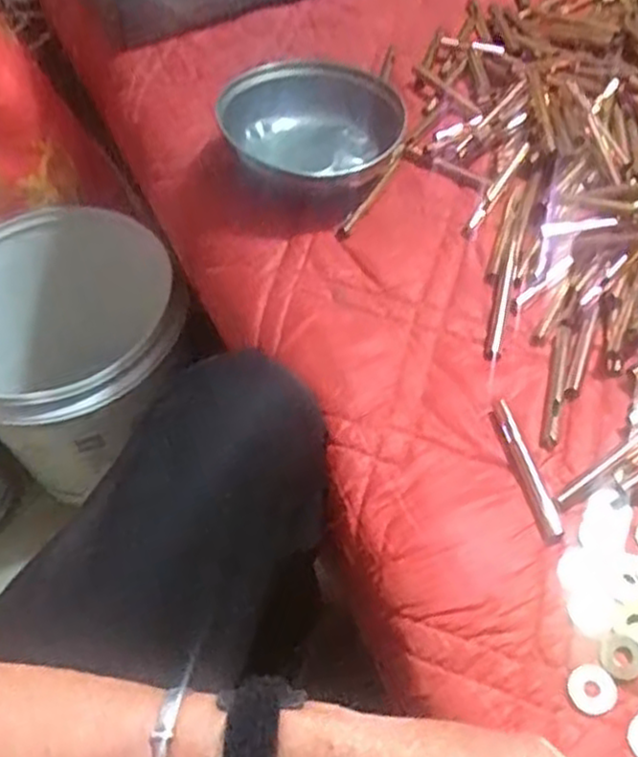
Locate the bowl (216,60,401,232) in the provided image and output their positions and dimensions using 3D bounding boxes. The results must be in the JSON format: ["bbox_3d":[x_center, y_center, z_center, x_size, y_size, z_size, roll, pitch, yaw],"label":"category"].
[{"bbox_3d":[-0.006,-0.186,0.585,0.137,0.050,0.164,-4,55,2],"label":"bowl"}]

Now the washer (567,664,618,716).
[{"bbox_3d":[0.134,0.152,0.368,0.023,0.004,0.022,-2,55,3],"label":"washer"}]

